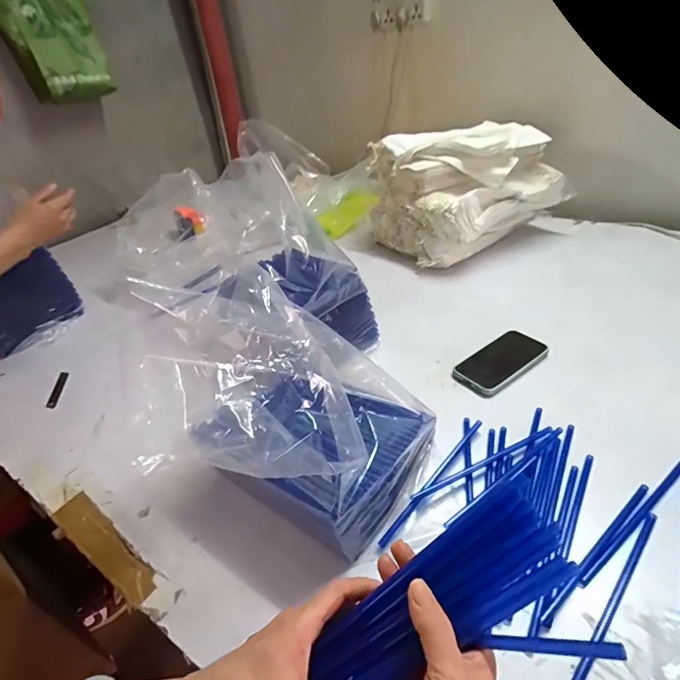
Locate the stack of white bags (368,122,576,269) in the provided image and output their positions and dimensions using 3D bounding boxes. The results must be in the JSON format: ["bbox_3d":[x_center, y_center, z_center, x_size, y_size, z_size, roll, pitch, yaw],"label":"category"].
[{"bbox_3d":[0.311,-0.372,1.016,0.399,0.235,0.295,-21,38,-18],"label":"stack of white bags"}]

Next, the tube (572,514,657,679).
[{"bbox_3d":[0.264,0.247,0.394,0.218,0.007,0.009,-33,44,-31],"label":"tube"}]

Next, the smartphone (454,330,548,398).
[{"bbox_3d":[0.263,0.034,0.671,0.162,0.007,0.083,-28,41,-26],"label":"smartphone"}]

